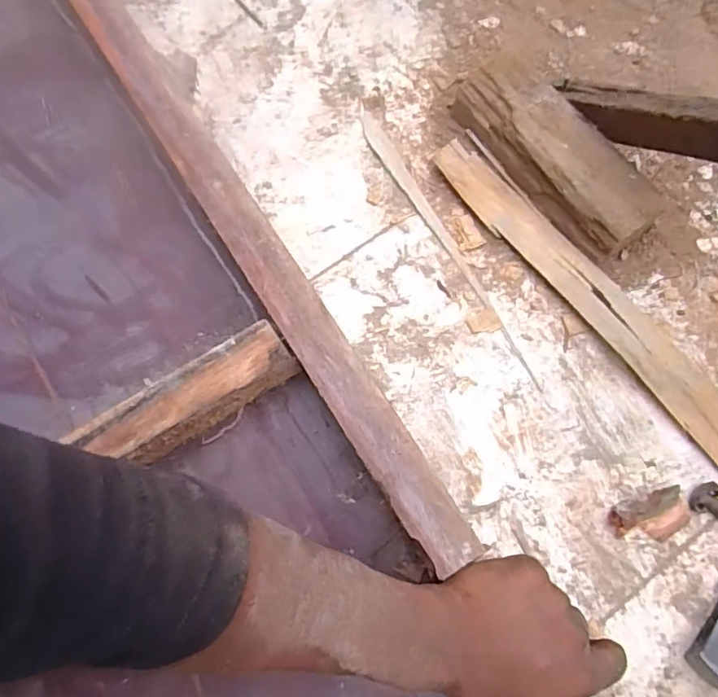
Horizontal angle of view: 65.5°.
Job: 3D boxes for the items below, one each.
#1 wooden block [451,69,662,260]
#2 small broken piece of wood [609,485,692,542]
[{"bbox_3d":[0.190,-0.196,0.564,0.082,0.055,0.240,-40,79,-11],"label":"wooden block"},{"bbox_3d":[0.257,0.149,0.491,0.070,0.011,0.039,-14,75,-5],"label":"small broken piece of wood"}]

